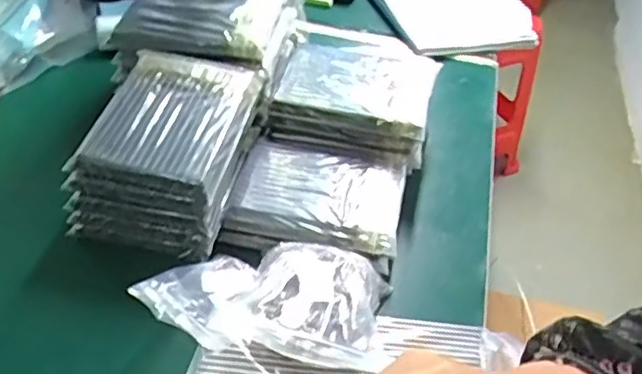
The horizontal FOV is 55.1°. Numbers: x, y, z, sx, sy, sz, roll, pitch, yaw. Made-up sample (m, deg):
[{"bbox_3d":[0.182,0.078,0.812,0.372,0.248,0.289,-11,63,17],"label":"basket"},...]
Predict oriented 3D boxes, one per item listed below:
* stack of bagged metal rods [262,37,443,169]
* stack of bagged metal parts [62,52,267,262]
[{"bbox_3d":[0.040,-0.113,0.726,0.175,0.074,0.141,13,43,7],"label":"stack of bagged metal rods"},{"bbox_3d":[-0.160,-0.041,0.658,0.149,0.112,0.187,12,43,5],"label":"stack of bagged metal parts"}]

